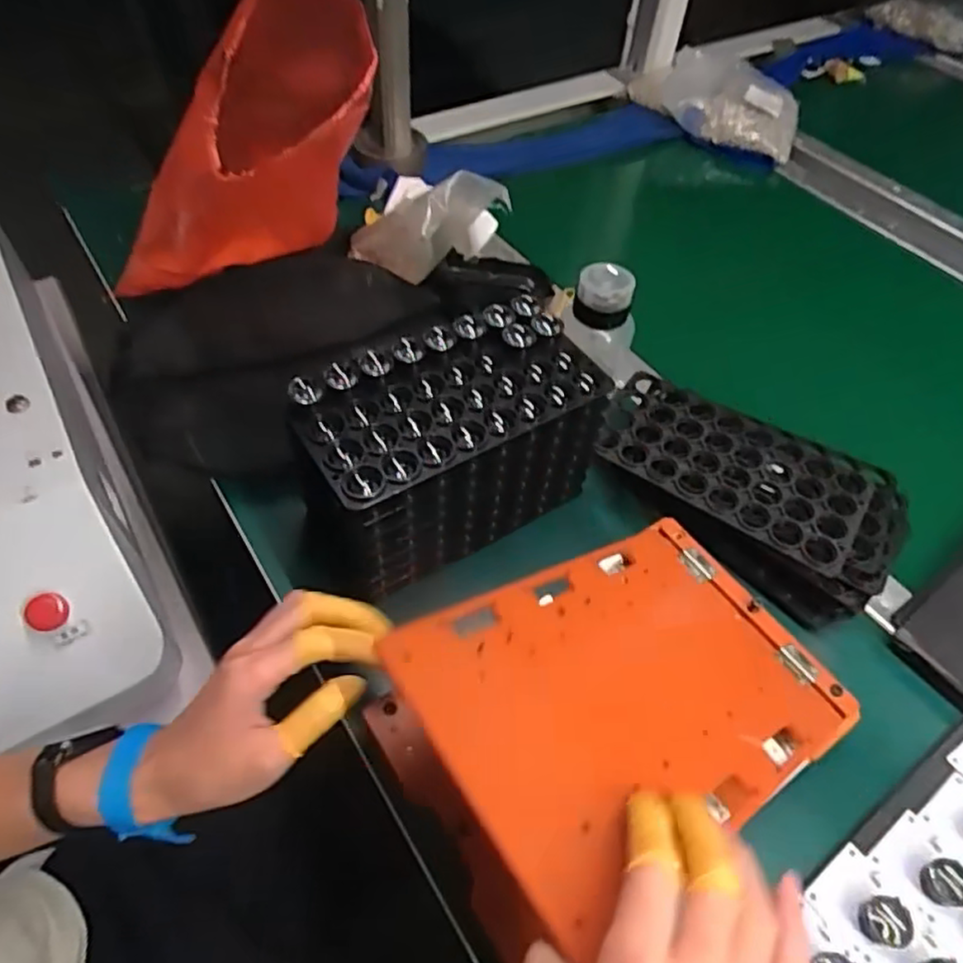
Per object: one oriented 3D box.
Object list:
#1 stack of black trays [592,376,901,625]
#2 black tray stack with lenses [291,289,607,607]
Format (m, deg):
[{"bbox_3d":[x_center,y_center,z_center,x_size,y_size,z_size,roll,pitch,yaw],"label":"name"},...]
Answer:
[{"bbox_3d":[0.196,0.004,0.504,0.224,0.051,0.124,30,58,20],"label":"stack of black trays"},{"bbox_3d":[-0.021,-0.022,0.456,0.201,0.133,0.095,-27,57,-20],"label":"black tray stack with lenses"}]

